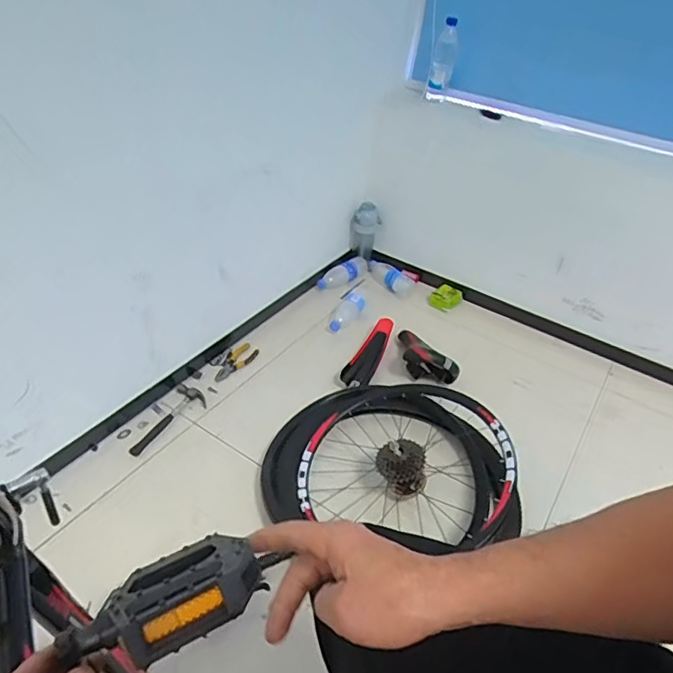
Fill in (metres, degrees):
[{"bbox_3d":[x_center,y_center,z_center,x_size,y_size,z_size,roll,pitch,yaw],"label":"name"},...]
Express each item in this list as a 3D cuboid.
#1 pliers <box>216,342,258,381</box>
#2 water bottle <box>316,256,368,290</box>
[{"bbox_3d":[-0.284,0.072,1.500,0.064,0.022,0.164,28,42,26],"label":"pliers"},{"bbox_3d":[0.022,-0.220,1.841,0.211,0.066,0.057,-28,48,-19],"label":"water bottle"}]

